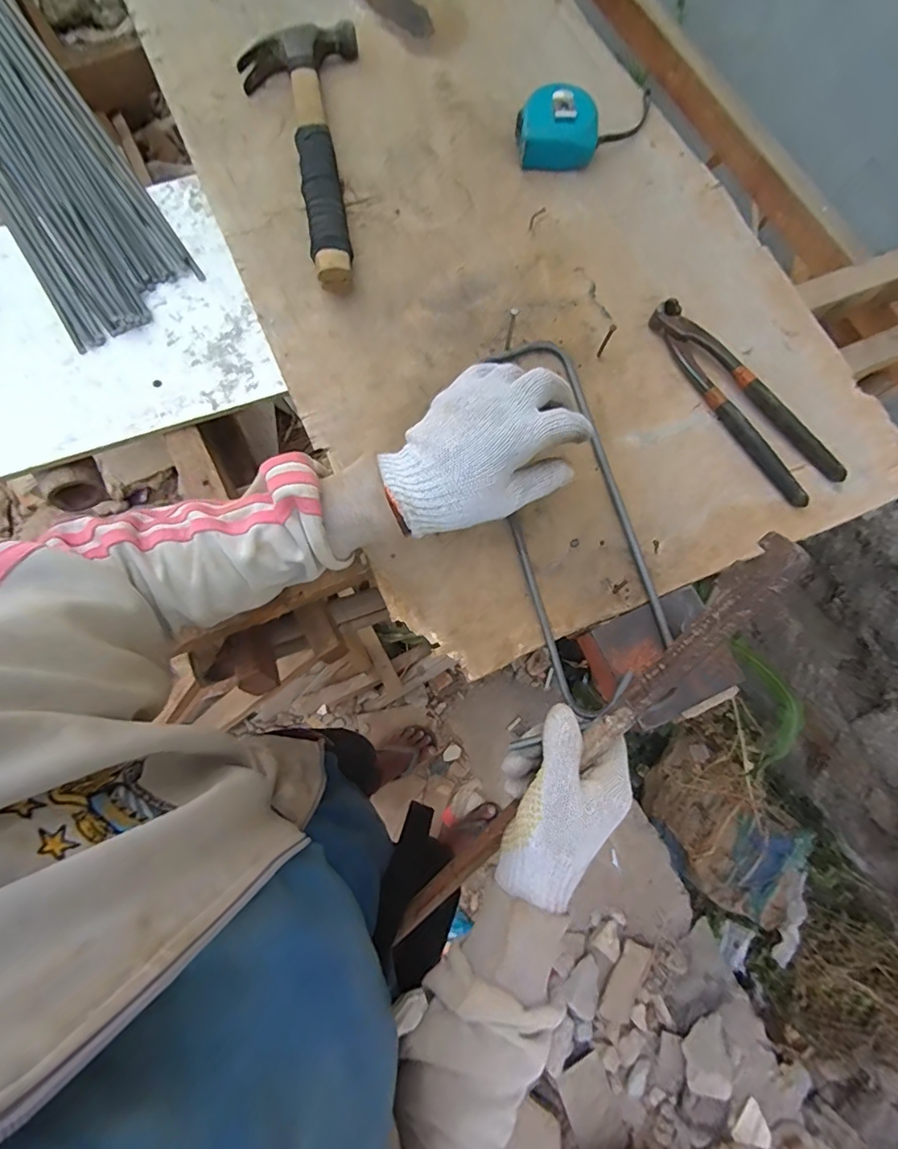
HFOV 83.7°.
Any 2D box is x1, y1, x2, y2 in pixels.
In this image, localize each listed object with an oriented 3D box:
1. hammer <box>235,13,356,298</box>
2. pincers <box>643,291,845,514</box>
[{"bbox_3d":[-0.158,-0.434,0.513,0.122,0.037,0.340,-2,77,-1],"label":"hammer"},{"bbox_3d":[0.268,-0.164,0.468,0.053,0.019,0.224,-34,79,-8],"label":"pincers"}]

